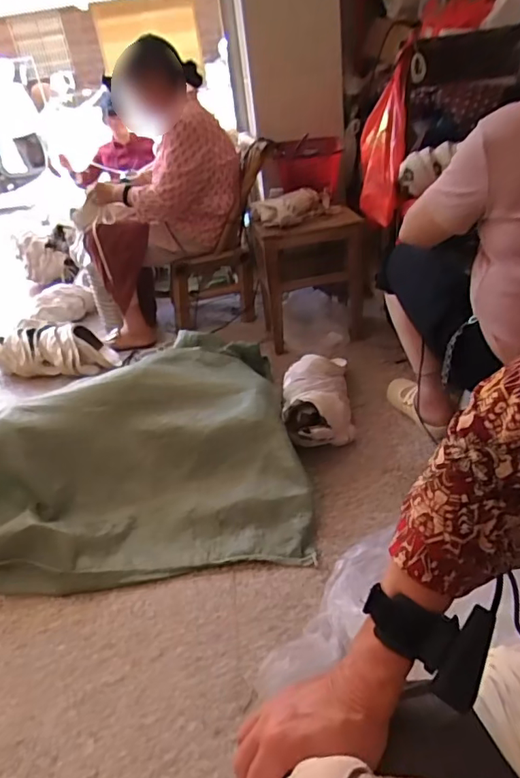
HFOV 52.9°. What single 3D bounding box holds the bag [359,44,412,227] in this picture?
[{"bbox_3d":[0.366,-0.749,1.581,0.166,0.482,0.137,10,12,23],"label":"bag"}]

